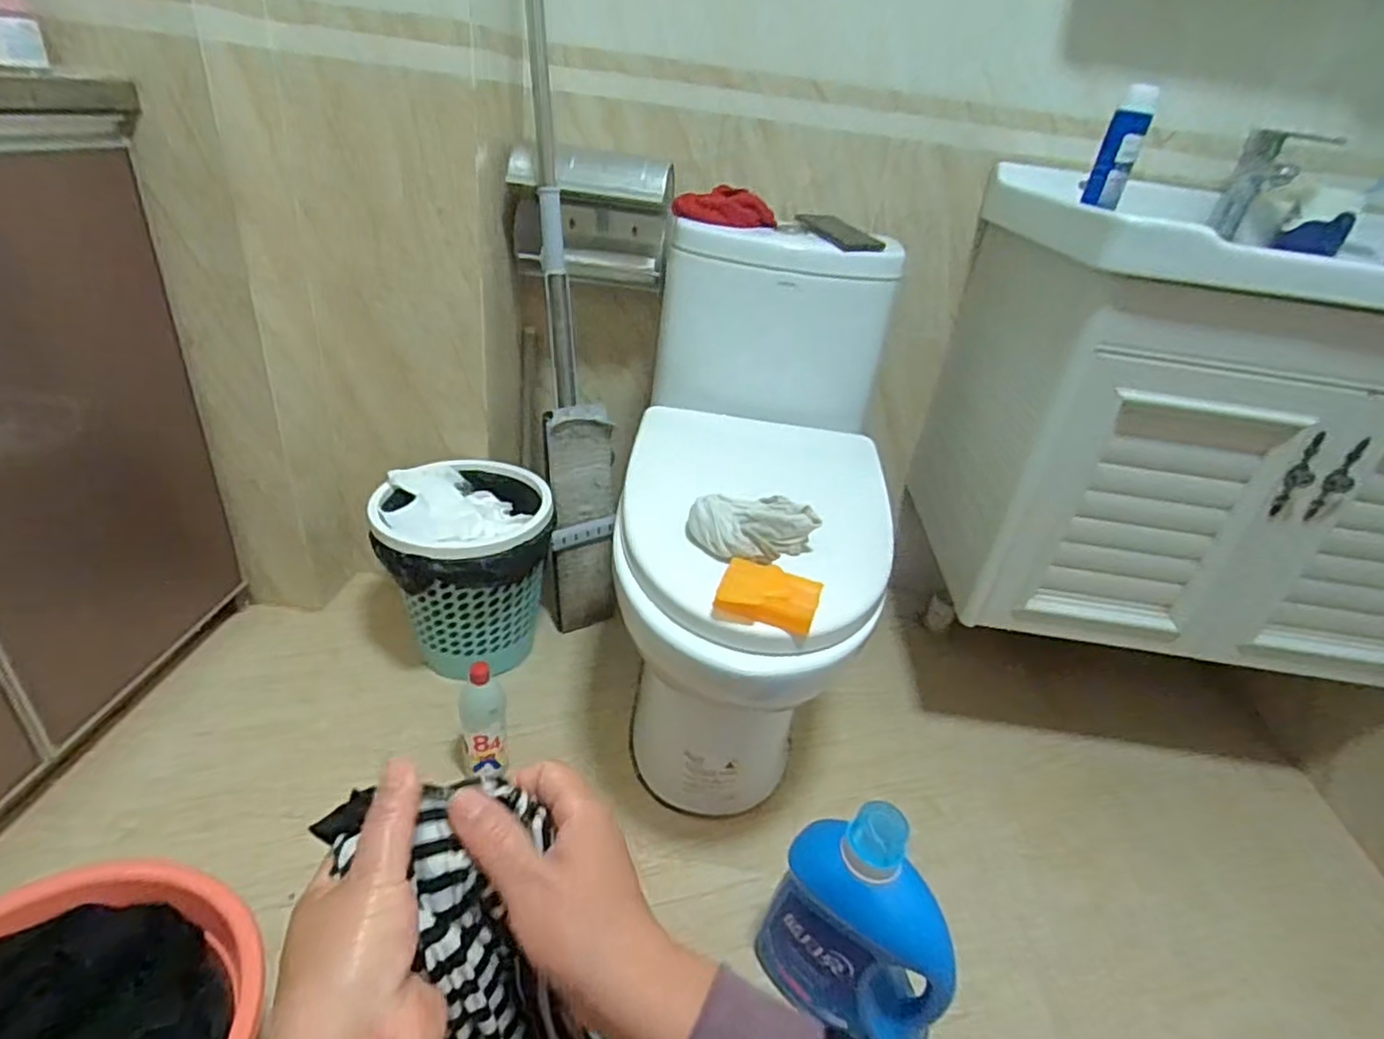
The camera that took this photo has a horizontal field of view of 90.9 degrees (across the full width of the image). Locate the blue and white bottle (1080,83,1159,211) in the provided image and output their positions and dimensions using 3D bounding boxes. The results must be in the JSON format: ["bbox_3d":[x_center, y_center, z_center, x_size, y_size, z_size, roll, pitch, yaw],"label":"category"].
[{"bbox_3d":[0.550,-0.475,0.875,0.045,0.132,0.042,22,34,22],"label":"blue and white bottle"}]

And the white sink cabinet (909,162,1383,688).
[{"bbox_3d":[0.771,-0.118,0.998,0.733,0.536,0.459,11,31,5],"label":"white sink cabinet"}]

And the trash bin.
[{"bbox_3d":[-0.369,0.079,1.132,0.262,0.260,0.247,-2,33,-16],"label":"trash bin"}]

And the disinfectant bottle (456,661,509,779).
[{"bbox_3d":[-0.290,0.288,0.947,0.062,0.190,0.050,-2,32,-16],"label":"disinfectant bottle"}]

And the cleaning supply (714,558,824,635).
[{"bbox_3d":[0.080,0.080,0.710,0.100,0.034,0.061,15,32,11],"label":"cleaning supply"}]

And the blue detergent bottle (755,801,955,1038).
[{"bbox_3d":[0.179,0.422,0.707,0.189,0.262,0.088,28,36,29],"label":"blue detergent bottle"}]

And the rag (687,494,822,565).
[{"bbox_3d":[0.066,0.008,0.788,0.132,0.049,0.099,24,35,24],"label":"rag"}]

